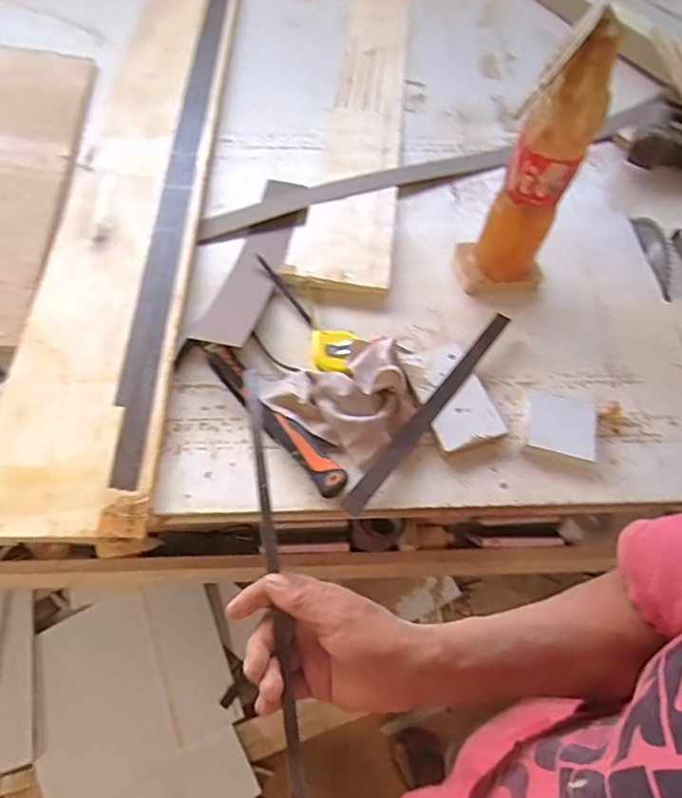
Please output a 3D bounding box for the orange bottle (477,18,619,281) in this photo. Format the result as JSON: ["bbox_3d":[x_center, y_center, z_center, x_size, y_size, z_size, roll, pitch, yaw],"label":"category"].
[{"bbox_3d":[0.236,-0.264,0.657,0.079,0.323,0.082,20,59,9],"label":"orange bottle"}]

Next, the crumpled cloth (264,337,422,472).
[{"bbox_3d":[0.013,-0.016,0.640,0.145,0.043,0.148,34,62,16],"label":"crumpled cloth"}]

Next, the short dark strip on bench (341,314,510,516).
[{"bbox_3d":[0.111,0.004,0.651,0.021,0.011,0.334,34,62,17],"label":"short dark strip on bench"}]

